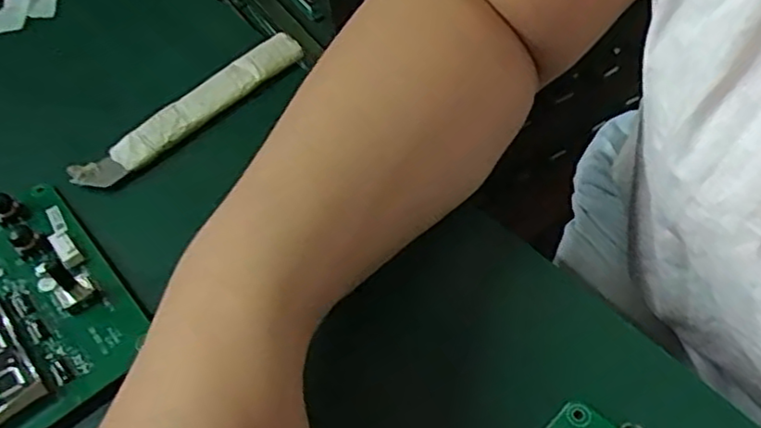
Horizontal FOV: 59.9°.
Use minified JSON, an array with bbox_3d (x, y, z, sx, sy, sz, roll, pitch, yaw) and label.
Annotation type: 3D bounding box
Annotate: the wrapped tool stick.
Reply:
[{"bbox_3d":[-0.095,-0.056,0.342,0.021,0.006,0.135,38,64,22],"label":"wrapped tool stick"}]

